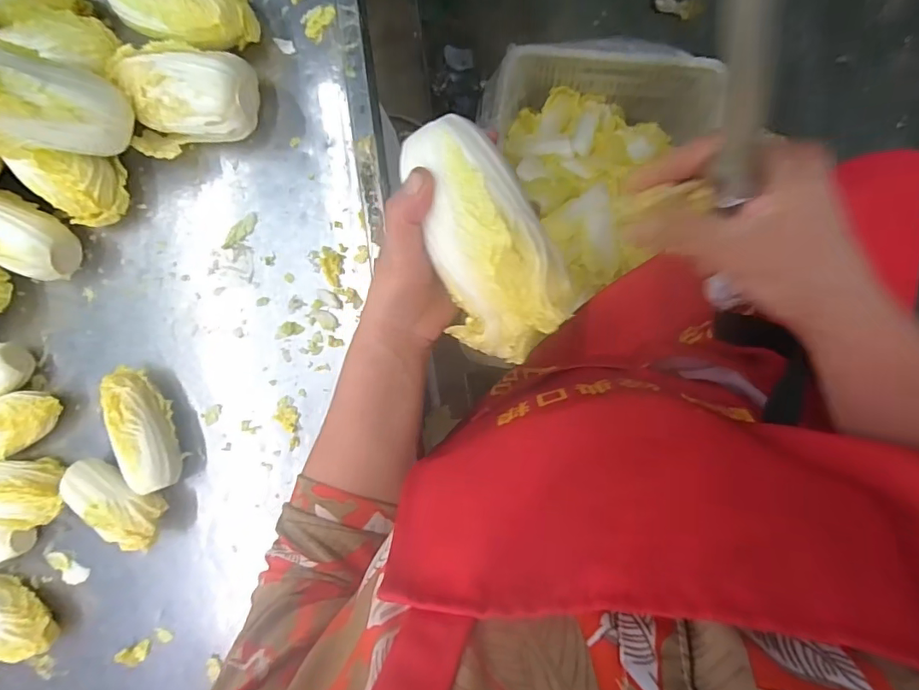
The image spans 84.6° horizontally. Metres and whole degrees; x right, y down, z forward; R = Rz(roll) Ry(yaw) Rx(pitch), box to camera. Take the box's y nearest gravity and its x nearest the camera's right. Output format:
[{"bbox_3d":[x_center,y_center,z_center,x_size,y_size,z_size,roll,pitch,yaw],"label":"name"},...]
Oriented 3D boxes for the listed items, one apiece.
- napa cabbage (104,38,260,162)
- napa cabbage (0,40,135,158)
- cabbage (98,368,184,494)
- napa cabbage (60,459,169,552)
[{"bbox_3d":[-0.264,-0.230,0.488,0.128,0.067,0.086,2,90,8],"label":"napa cabbage"},{"bbox_3d":[-0.374,-0.212,0.444,0.062,0.145,0.082,53,129,41],"label":"napa cabbage"},{"bbox_3d":[-0.312,0.081,0.499,0.053,0.049,0.125,-19,87,8],"label":"cabbage"},{"bbox_3d":[-0.339,0.152,0.502,0.114,0.045,0.056,36,95,7],"label":"napa cabbage"}]

